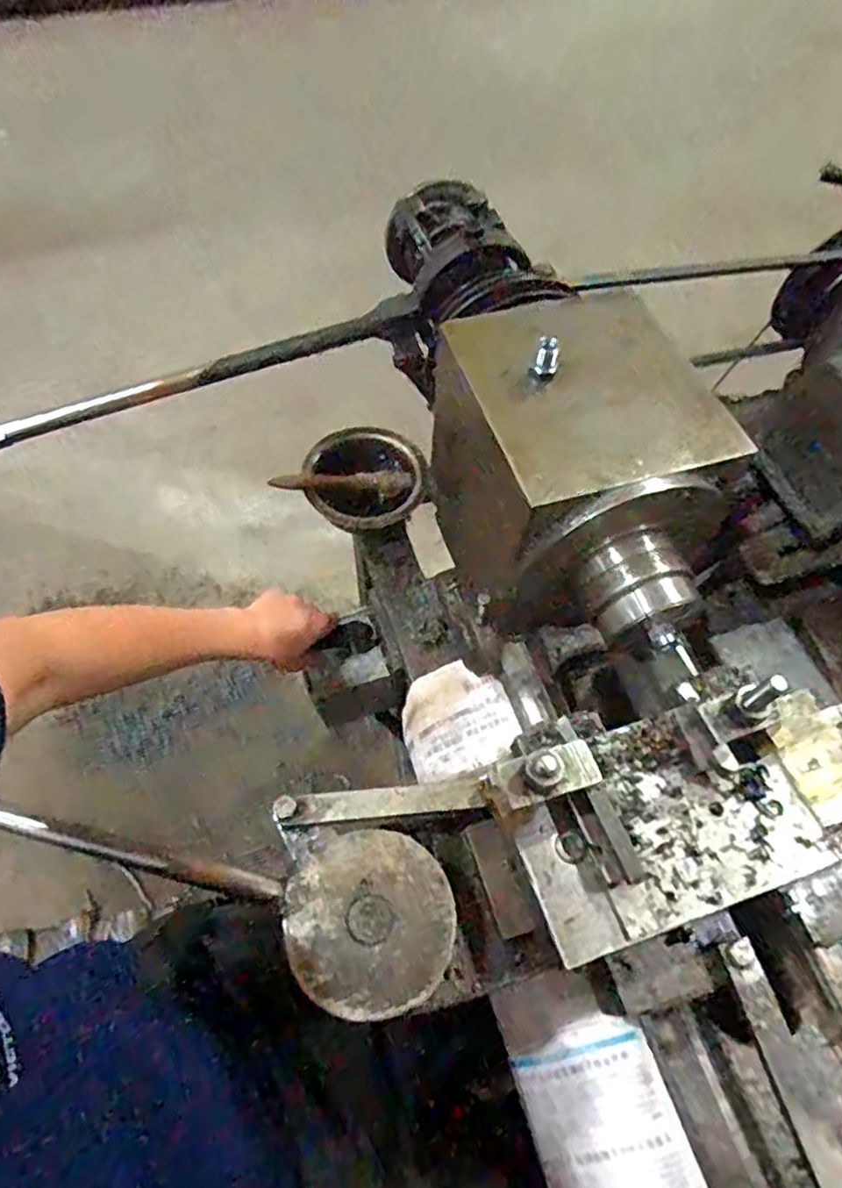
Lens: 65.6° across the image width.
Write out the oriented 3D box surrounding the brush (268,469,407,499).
[{"bbox_3d":[-0.084,-0.118,0.693,0.144,0.031,0.022,-6,60,-6],"label":"brush"}]

